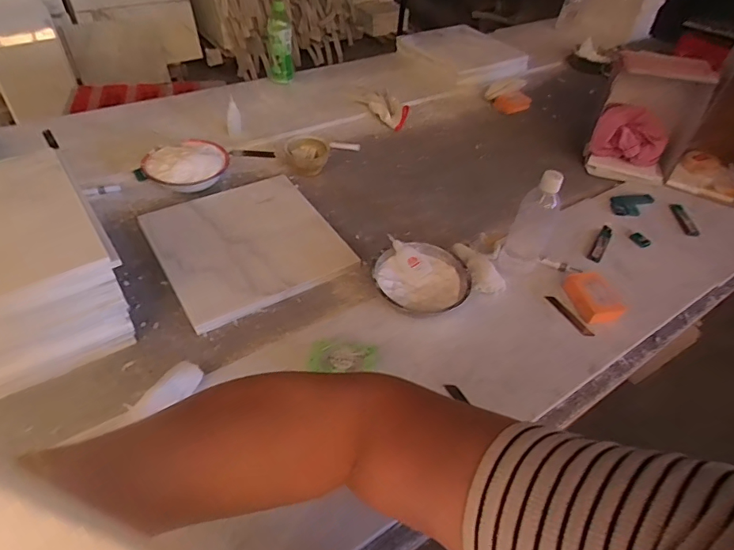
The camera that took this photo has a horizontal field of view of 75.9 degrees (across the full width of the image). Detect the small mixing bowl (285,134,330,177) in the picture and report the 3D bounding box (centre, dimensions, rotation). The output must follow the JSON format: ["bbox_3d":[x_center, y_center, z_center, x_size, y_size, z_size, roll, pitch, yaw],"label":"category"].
[{"bbox_3d":[-0.137,-0.275,1.081,0.095,0.057,0.098,3,47,-3],"label":"small mixing bowl"}]

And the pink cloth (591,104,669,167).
[{"bbox_3d":[0.700,-0.369,1.243,0.181,0.133,0.065,21,51,14],"label":"pink cloth"}]

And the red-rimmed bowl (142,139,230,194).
[{"bbox_3d":[-0.380,-0.231,0.996,0.169,0.056,0.156,-11,49,-15],"label":"red-rimmed bowl"}]

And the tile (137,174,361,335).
[{"bbox_3d":[-0.221,-0.066,0.871,0.303,0.021,0.298,-24,53,-25],"label":"tile"}]

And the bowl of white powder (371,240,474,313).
[{"bbox_3d":[0.091,0.010,0.814,0.158,0.047,0.142,3,47,-2],"label":"bowl of white powder"}]

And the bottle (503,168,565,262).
[{"bbox_3d":[0.303,-0.104,0.837,0.072,0.190,0.069,23,49,15],"label":"bottle"}]

